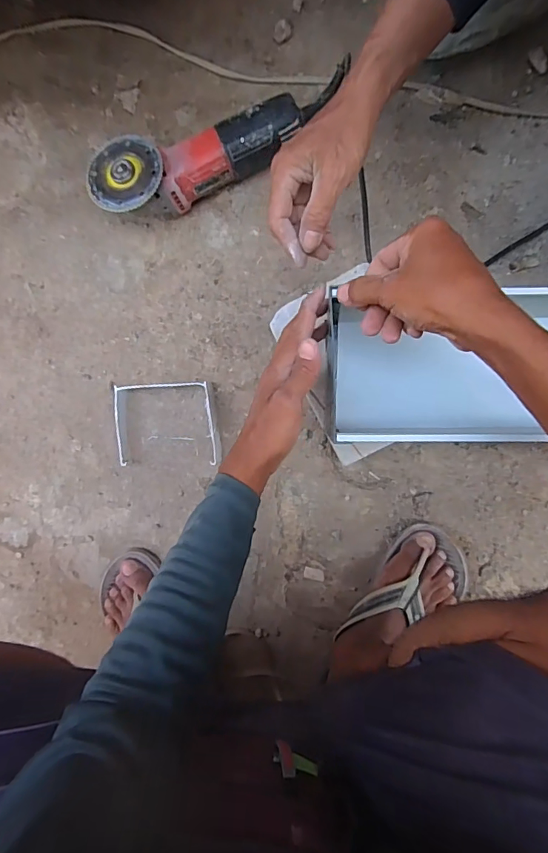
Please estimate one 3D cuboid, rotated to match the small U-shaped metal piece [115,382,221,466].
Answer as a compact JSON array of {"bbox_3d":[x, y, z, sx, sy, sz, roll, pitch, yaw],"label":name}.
[{"bbox_3d":[-0.143,-0.004,0.621,0.142,0.033,0.108,-1,94,5],"label":"small U-shaped metal piece"}]

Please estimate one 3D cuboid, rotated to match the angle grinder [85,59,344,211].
[{"bbox_3d":[-0.064,-0.341,0.570,0.324,0.083,0.088,-19,92,7],"label":"angle grinder"}]

